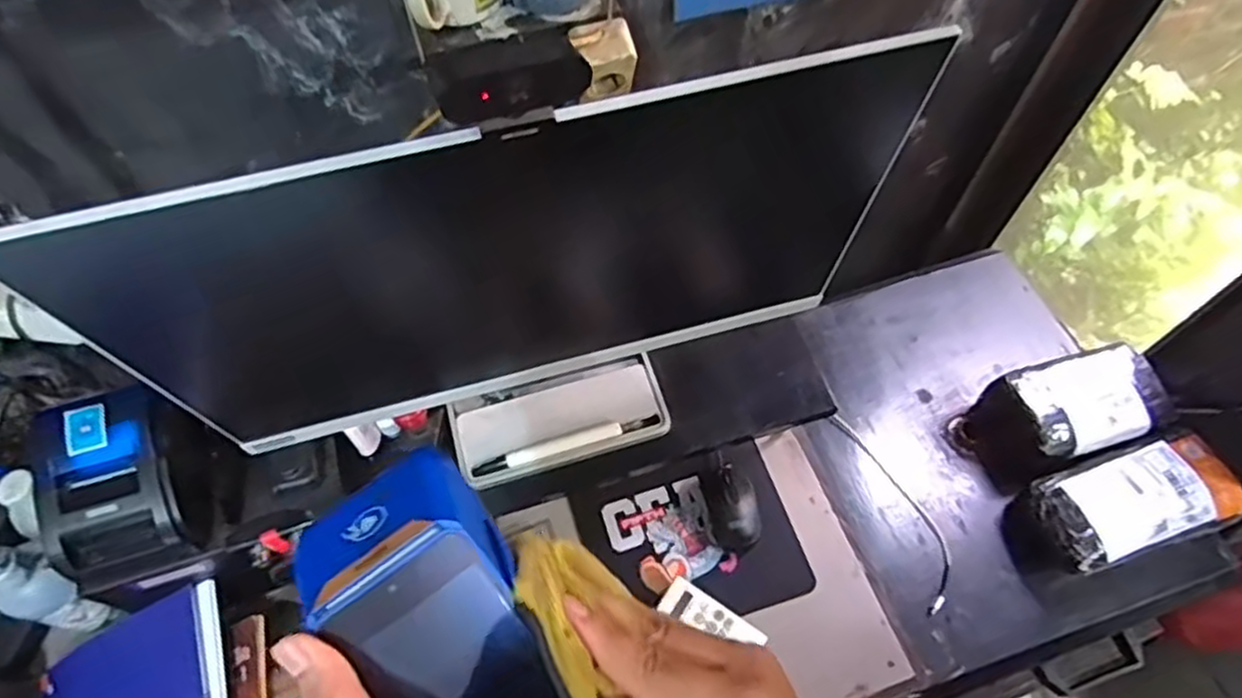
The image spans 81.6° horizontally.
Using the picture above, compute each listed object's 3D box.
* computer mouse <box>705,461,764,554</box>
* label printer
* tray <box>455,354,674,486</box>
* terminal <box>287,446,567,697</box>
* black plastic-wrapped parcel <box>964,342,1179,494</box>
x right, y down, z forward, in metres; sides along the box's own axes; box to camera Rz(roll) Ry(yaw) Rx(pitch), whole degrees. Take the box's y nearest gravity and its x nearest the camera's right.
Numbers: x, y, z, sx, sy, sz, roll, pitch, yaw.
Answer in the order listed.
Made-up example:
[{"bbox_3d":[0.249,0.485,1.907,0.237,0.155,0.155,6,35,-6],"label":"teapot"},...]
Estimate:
[{"bbox_3d":[0.128,0.175,0.823,0.055,0.030,0.103,-10,60,-5],"label":"computer mouse"},{"bbox_3d":[-0.446,0.123,0.652,0.119,0.111,0.148,-19,61,-10],"label":"label printer"},{"bbox_3d":[-0.065,0.068,0.750,0.214,0.028,0.103,-14,60,-8],"label":"tray"},{"bbox_3d":[-0.066,0.145,0.311,0.079,0.065,0.189,-29,96,-15],"label":"terminal"},{"bbox_3d":[0.572,0.085,0.933,0.213,0.107,0.130,-18,61,-10],"label":"black plastic-wrapped parcel"}]

